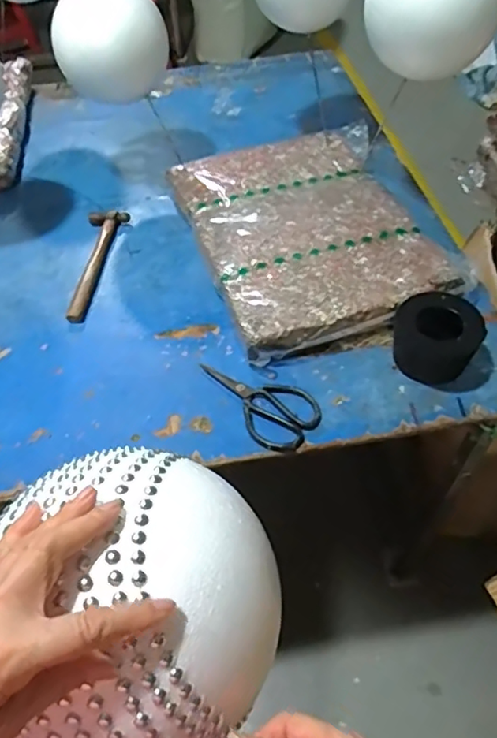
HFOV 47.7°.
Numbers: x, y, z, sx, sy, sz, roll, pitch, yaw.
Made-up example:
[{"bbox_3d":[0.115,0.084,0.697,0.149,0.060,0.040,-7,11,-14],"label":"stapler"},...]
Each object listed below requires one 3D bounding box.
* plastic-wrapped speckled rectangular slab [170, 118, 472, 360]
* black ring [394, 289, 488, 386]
[{"bbox_3d":[0.109,-0.250,0.983,0.385,0.059,0.520,-15,50,-10],"label":"plastic-wrapped speckled rectangular slab"},{"bbox_3d":[0.262,-0.045,0.783,0.115,0.083,0.097,23,54,21],"label":"black ring"}]

